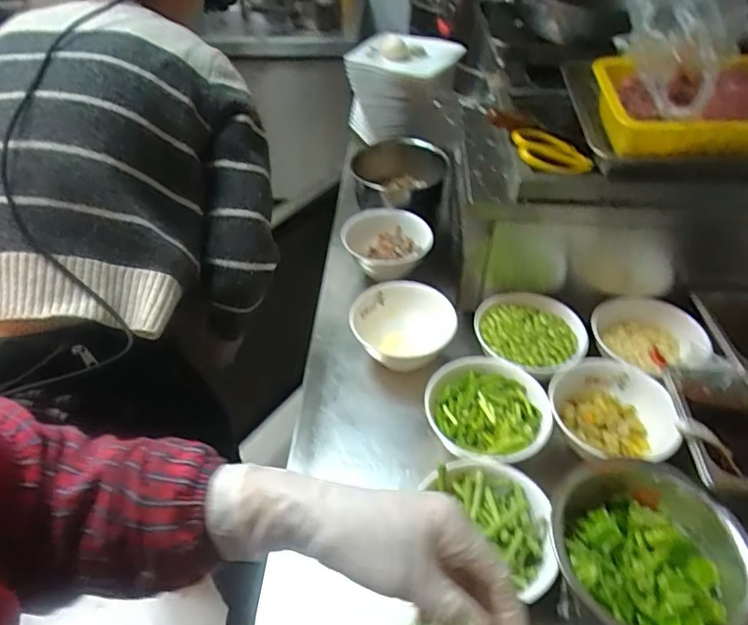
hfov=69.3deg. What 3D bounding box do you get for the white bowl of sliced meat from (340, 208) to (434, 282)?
[{"bbox_3d":[0.020,-0.116,0.915,0.145,0.055,0.154,0,44,0],"label":"white bowl of sliced meat"}]

